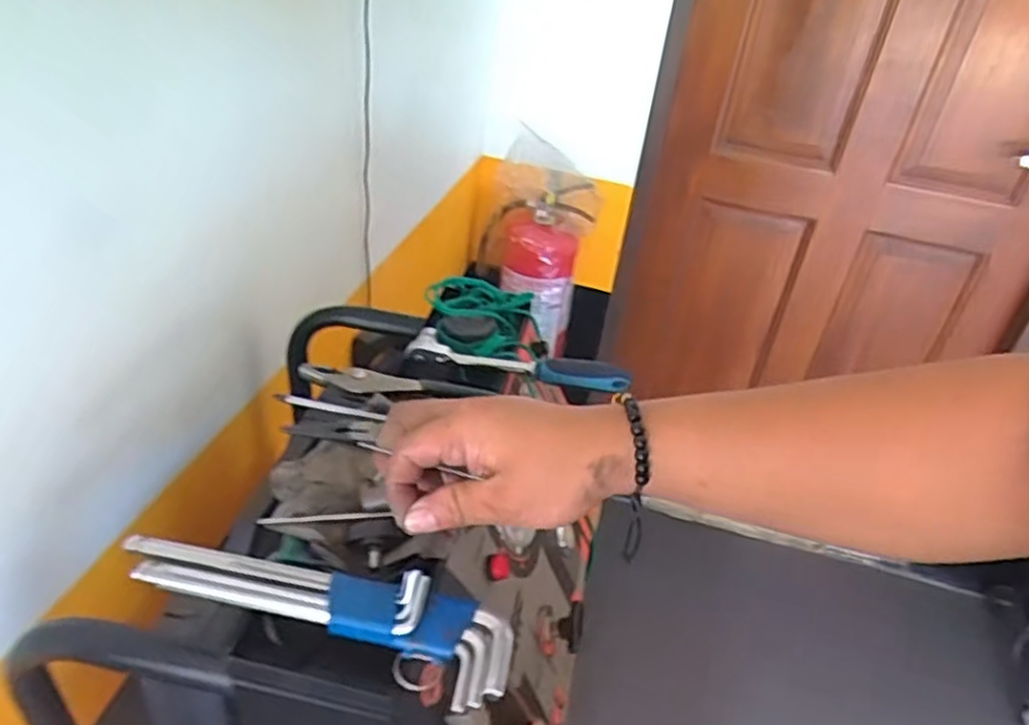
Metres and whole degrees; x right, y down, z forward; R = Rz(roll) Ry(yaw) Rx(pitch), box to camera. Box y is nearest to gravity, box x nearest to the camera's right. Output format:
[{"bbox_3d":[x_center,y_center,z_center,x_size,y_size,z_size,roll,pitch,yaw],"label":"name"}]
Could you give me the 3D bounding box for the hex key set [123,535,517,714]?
[{"bbox_3d":[-0.110,0.126,0.402,0.224,0.027,0.050,16,35,12],"label":"hex key set"}]

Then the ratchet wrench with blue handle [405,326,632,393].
[{"bbox_3d":[0.005,-0.006,0.620,0.186,0.023,0.033,13,35,7],"label":"ratchet wrench with blue handle"}]

